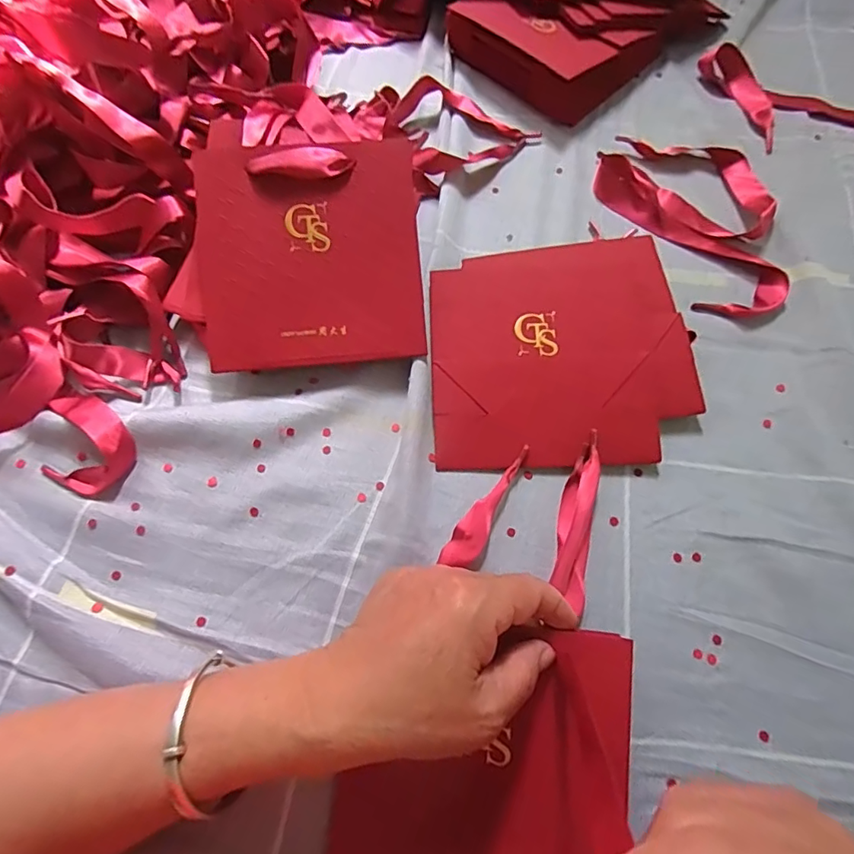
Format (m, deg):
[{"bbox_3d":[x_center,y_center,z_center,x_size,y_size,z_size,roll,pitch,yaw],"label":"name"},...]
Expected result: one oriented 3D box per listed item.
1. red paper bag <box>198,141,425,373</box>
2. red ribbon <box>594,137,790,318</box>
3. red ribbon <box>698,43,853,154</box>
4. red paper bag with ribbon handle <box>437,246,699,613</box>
[{"bbox_3d":[-0.075,-0.109,0.328,0.139,0.012,0.139,-3,93,-4],"label":"red paper bag"},{"bbox_3d":[0.214,-0.162,0.388,0.117,0.017,0.173,-24,70,-11],"label":"red ribbon"},{"bbox_3d":[0.316,-0.282,0.425,0.134,0.019,0.103,-13,68,-7],"label":"red ribbon"},{"bbox_3d":[0.089,-0.020,0.326,0.164,0.023,0.225,-2,67,-2],"label":"red paper bag with ribbon handle"}]

